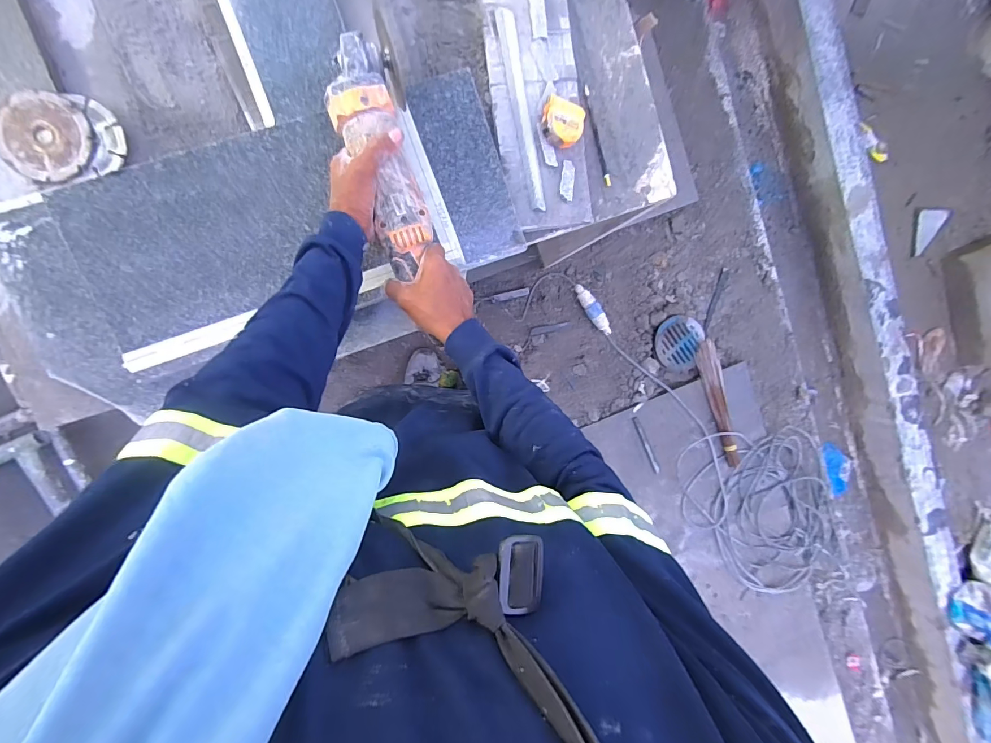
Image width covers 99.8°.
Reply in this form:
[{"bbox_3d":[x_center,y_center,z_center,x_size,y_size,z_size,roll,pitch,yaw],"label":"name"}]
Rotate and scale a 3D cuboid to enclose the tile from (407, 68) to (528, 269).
[{"bbox_3d":[-0.034,-0.275,0.573,0.101,0.024,0.242,-22,98,-6],"label":"tile"}]

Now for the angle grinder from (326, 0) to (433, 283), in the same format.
[{"bbox_3d":[-0.134,-0.247,0.504,0.083,0.080,0.264,-12,98,-8],"label":"angle grinder"}]

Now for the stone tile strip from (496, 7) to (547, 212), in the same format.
[{"bbox_3d":[0.037,-0.372,0.601,0.023,0.018,0.271,-12,97,-7],"label":"stone tile strip"}]

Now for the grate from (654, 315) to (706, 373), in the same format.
[{"bbox_3d":[0.662,-0.102,1.514,0.158,0.015,0.194,13,95,2],"label":"grate"}]

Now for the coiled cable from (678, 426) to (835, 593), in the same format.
[{"bbox_3d":[1.043,0.525,1.591,0.625,0.044,0.693,-16,97,-7],"label":"coiled cable"}]

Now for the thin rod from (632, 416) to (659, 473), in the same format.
[{"bbox_3d":[0.537,0.264,1.488,0.020,0.011,0.221,-25,96,-7],"label":"thin rod"}]

